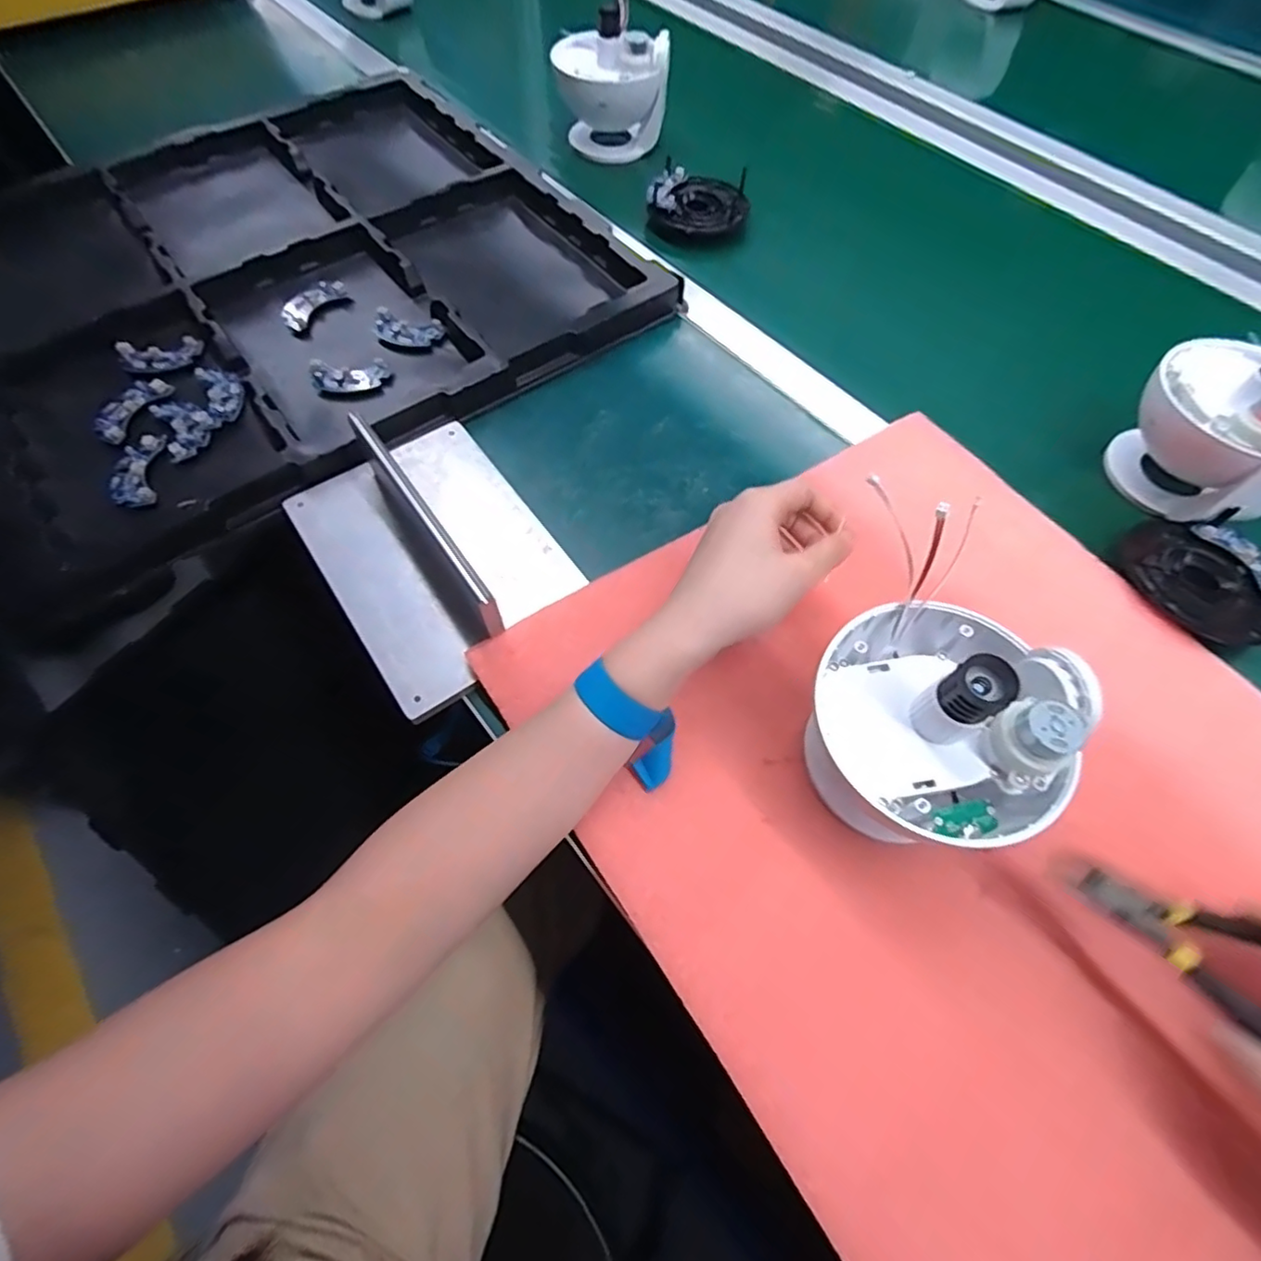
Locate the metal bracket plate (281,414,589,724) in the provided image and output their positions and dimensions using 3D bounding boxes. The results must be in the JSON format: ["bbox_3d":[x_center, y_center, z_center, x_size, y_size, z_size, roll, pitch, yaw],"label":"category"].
[{"bbox_3d":[-0.132,-0.065,0.397,0.141,0.061,0.196,-33,67,-17],"label":"metal bracket plate"}]

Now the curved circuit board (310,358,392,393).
[{"bbox_3d":[-0.228,-0.207,0.498,0.058,0.020,0.024,-6,62,-4],"label":"curved circuit board"}]

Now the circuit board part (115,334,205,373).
[{"bbox_3d":[-0.390,-0.229,0.506,0.060,0.015,0.028,-14,63,-8],"label":"circuit board part"}]

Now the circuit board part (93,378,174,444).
[{"bbox_3d":[-0.387,-0.174,0.471,0.025,0.009,0.065,23,64,11],"label":"circuit board part"}]

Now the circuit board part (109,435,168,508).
[{"bbox_3d":[-0.361,-0.116,0.447,0.031,0.009,0.065,-10,62,-6],"label":"circuit board part"}]

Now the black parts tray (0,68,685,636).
[{"bbox_3d":[-0.322,-0.318,0.559,0.545,0.047,0.508,-35,67,-18],"label":"black parts tray"}]

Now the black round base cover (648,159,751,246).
[{"bbox_3d":[0.069,-0.432,0.617,0.097,0.035,0.089,0,61,0],"label":"black round base cover"}]

